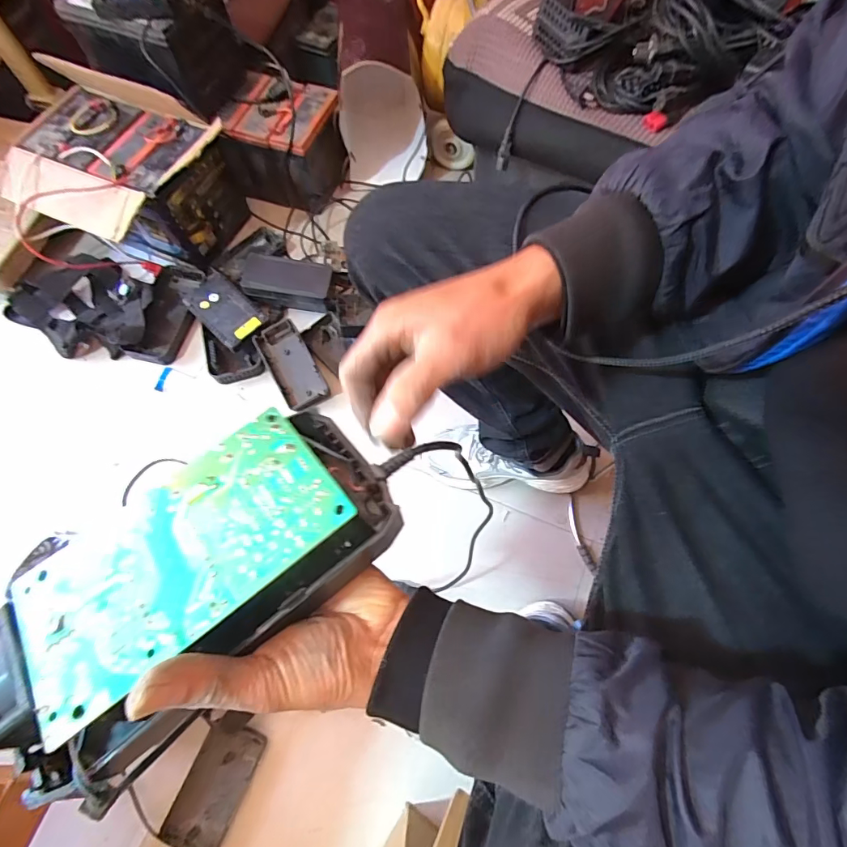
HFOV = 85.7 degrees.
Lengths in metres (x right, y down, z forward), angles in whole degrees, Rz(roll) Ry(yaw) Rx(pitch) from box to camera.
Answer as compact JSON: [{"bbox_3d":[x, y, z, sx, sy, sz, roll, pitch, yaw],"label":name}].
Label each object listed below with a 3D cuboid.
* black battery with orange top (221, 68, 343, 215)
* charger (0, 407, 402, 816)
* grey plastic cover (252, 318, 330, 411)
[{"bbox_3d":[-0.291,-0.598,0.995,0.217,0.176,0.196,17,69,7],"label":"black battery with orange top"},{"bbox_3d":[-0.114,0.086,0.248,0.206,0.060,0.112,-39,61,-15],"label":"charger"},{"bbox_3d":[-0.253,-0.110,0.874,0.080,0.034,0.173,-30,84,-11],"label":"grey plastic cover"}]

